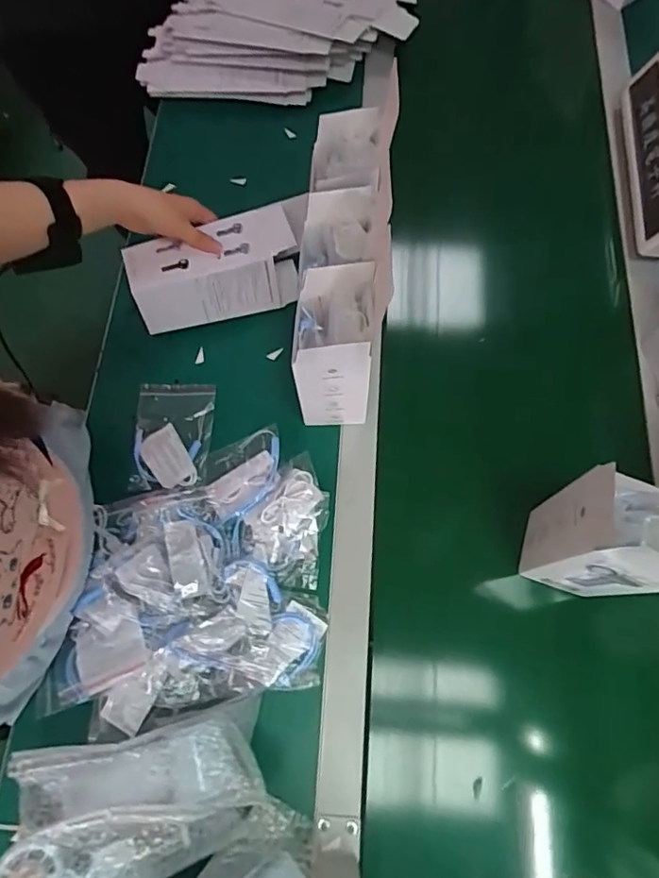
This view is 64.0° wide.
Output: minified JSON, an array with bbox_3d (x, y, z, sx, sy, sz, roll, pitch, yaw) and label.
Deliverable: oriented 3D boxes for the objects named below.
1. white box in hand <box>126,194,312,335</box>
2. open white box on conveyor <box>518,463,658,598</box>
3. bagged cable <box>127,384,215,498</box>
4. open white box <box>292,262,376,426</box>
[{"bbox_3d":[-0.125,-0.198,0.624,0.209,0.074,0.088,-17,70,-5],"label":"white box in hand"},{"bbox_3d":[0.242,0.090,0.470,0.081,0.186,0.074,19,72,8],"label":"open white box on conveyor"},{"bbox_3d":[-0.181,-0.006,0.597,0.085,0.016,0.130,2,70,2],"label":"bagged cable"},{"bbox_3d":[0.003,-0.084,0.527,0.074,0.183,0.087,4,70,3],"label":"open white box"}]

